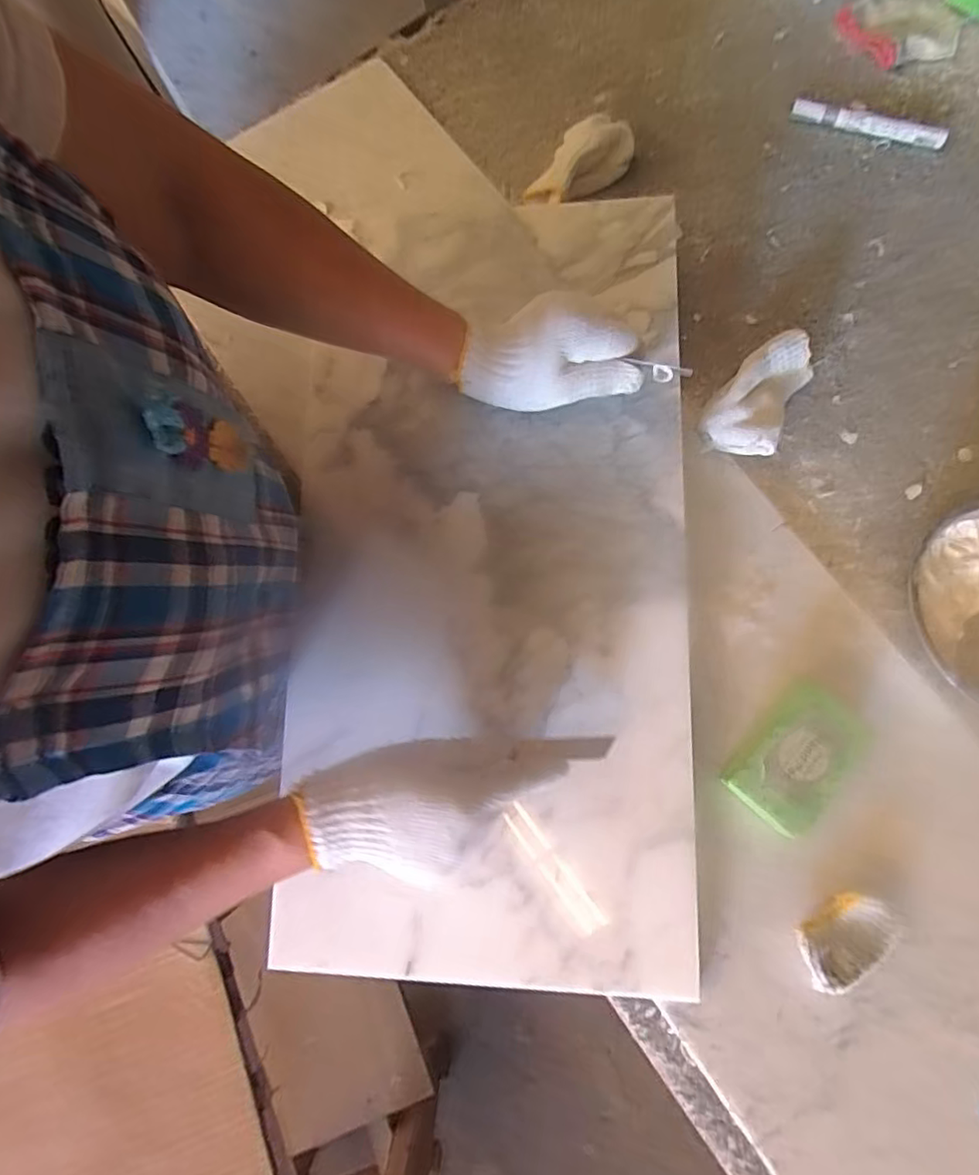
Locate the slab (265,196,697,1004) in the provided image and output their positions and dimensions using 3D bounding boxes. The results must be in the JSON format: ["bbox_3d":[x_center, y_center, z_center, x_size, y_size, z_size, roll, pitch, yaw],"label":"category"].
[{"bbox_3d":[-0.008,-0.021,0.454,0.297,0.019,0.599,-1,81,7],"label":"slab"}]

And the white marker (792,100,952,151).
[{"bbox_3d":[0.363,-0.445,0.566,0.141,0.014,0.016,19,78,7],"label":"white marker"}]

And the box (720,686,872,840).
[{"bbox_3d":[0.217,0.120,0.420,0.062,0.025,0.099,43,82,11],"label":"box"}]

